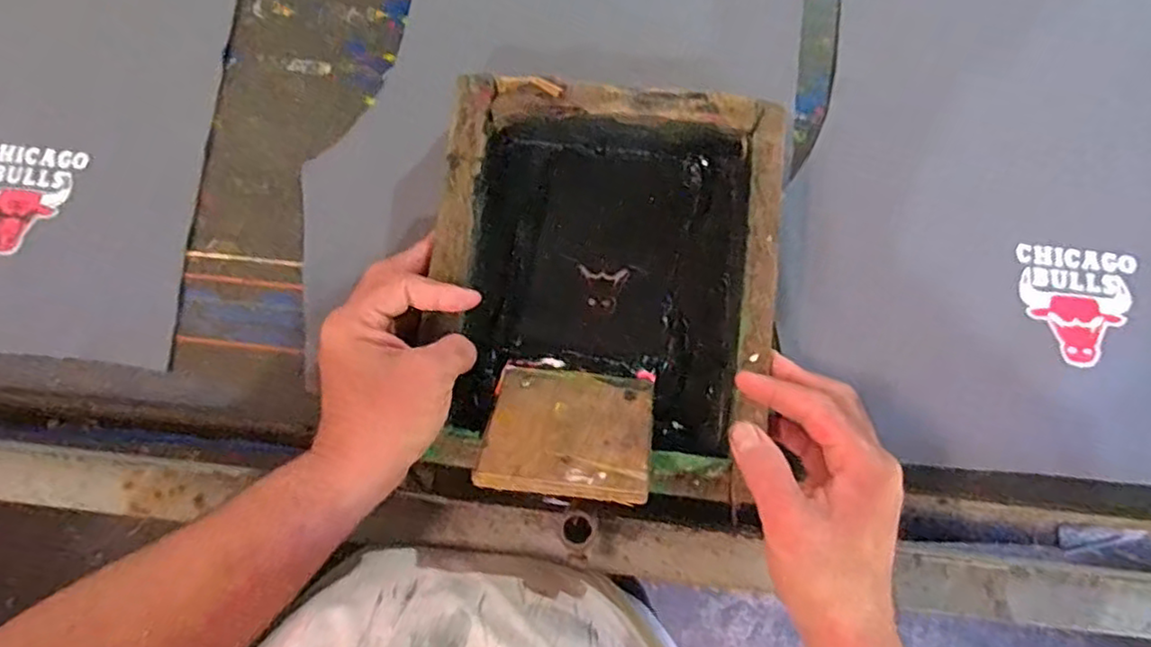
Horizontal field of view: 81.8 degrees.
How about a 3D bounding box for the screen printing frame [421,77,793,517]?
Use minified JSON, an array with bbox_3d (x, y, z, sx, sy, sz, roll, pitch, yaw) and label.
[{"bbox_3d":[0.018,-0.028,0.455,0.224,0.048,0.261,7,80,2],"label":"screen printing frame"}]

